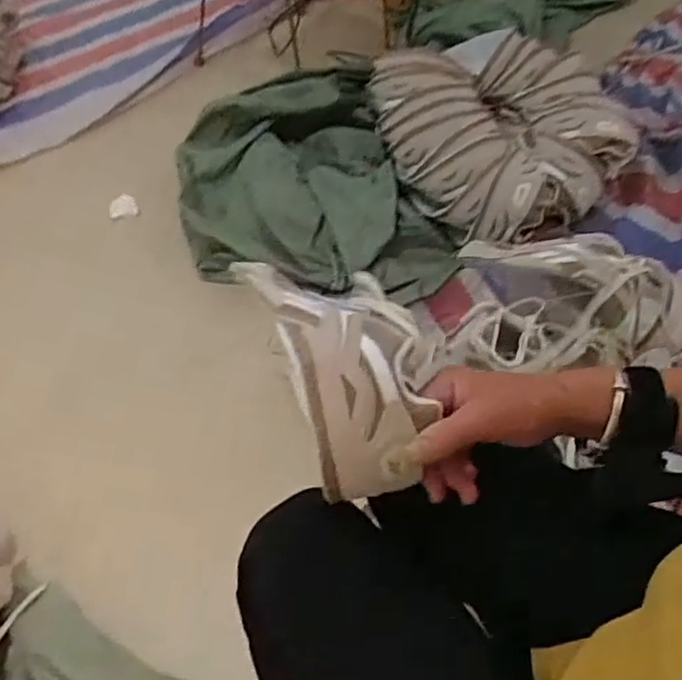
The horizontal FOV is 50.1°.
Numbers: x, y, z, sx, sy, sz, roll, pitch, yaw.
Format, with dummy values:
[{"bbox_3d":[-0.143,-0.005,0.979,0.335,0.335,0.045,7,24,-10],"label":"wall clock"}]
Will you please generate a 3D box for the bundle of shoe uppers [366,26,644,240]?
[{"bbox_3d":[0.291,-0.399,1.331,0.406,0.143,0.426,-3,49,4],"label":"bundle of shoe uppers"}]

